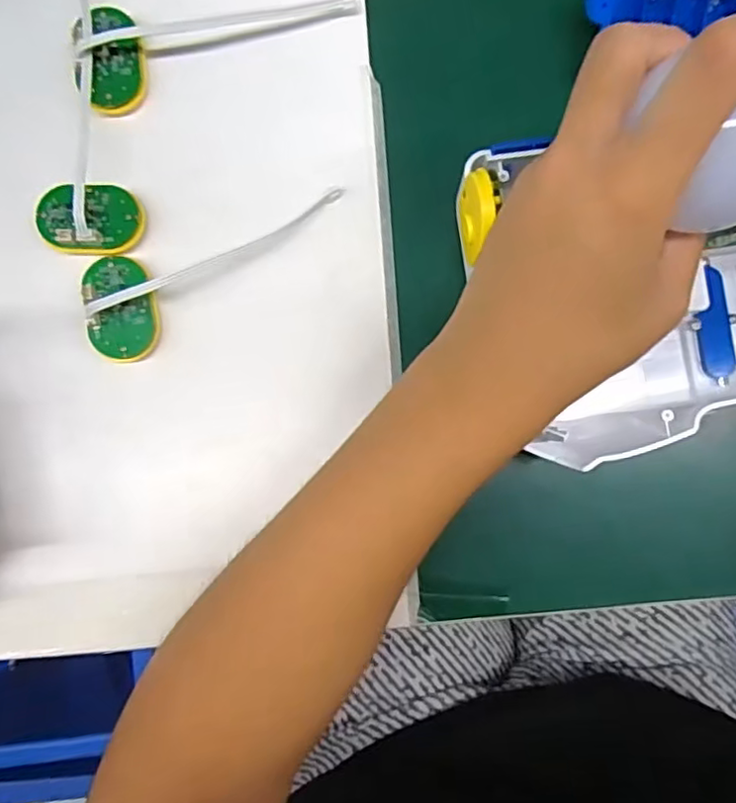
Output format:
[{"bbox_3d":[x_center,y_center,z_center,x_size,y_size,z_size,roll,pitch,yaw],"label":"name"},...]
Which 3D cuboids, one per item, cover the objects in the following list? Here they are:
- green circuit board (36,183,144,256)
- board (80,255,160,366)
[{"bbox_3d":[-0.145,-0.095,0.318,0.055,0.010,0.036,1,88,1],"label":"green circuit board"},{"bbox_3d":[-0.127,-0.049,0.318,0.034,0.010,0.054,-13,87,1],"label":"board"}]

